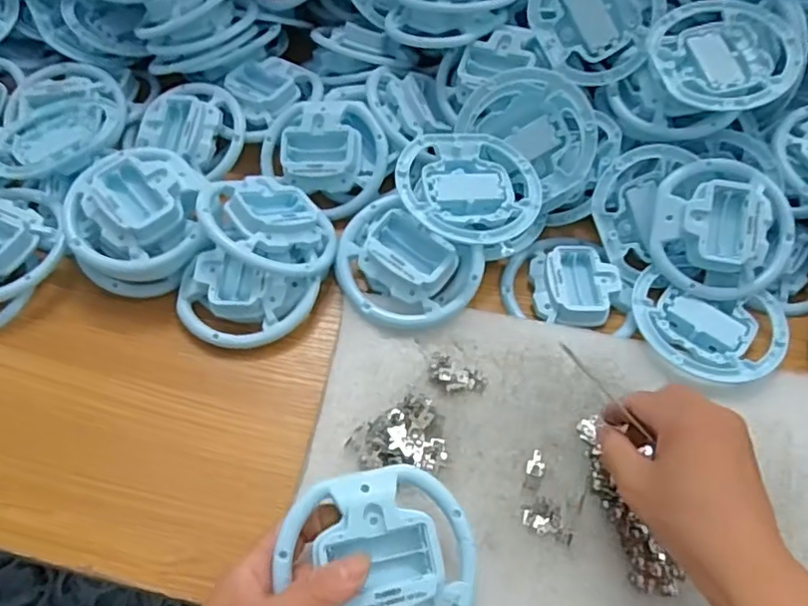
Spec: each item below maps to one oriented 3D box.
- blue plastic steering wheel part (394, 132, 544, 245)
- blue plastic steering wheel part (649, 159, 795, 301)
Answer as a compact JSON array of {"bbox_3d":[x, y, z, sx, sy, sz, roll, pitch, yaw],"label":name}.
[{"bbox_3d":[0.049,-0.087,0.454,0.103,0.025,0.095,0,56,-1],"label":"blue plastic steering wheel part"},{"bbox_3d":[0.234,-0.055,0.453,0.097,0.021,0.103,0,85,4],"label":"blue plastic steering wheel part"}]

